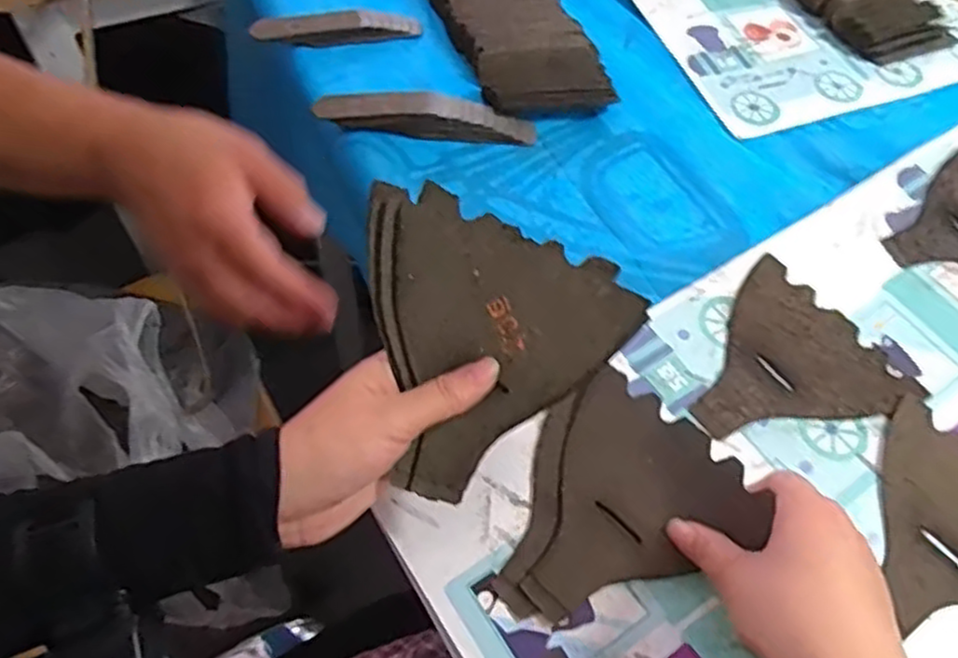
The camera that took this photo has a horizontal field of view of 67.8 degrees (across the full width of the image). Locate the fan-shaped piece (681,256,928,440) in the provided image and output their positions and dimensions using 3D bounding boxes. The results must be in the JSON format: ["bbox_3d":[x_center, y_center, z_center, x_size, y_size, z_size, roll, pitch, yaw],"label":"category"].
[{"bbox_3d":[0.184,0.024,0.431,0.126,0.004,0.116,-32,66,-22],"label":"fan-shaped piece"}]

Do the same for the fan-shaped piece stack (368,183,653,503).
[{"bbox_3d":[-0.003,0.014,0.344,0.134,0.014,0.134,22,89,-11],"label":"fan-shaped piece stack"}]

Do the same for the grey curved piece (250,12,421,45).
[{"bbox_3d":[-0.118,-0.252,0.595,0.135,0.017,0.021,-7,59,-8],"label":"grey curved piece"}]

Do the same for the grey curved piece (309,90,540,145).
[{"bbox_3d":[-0.039,-0.162,0.540,0.163,0.026,0.022,4,58,-2],"label":"grey curved piece"}]

